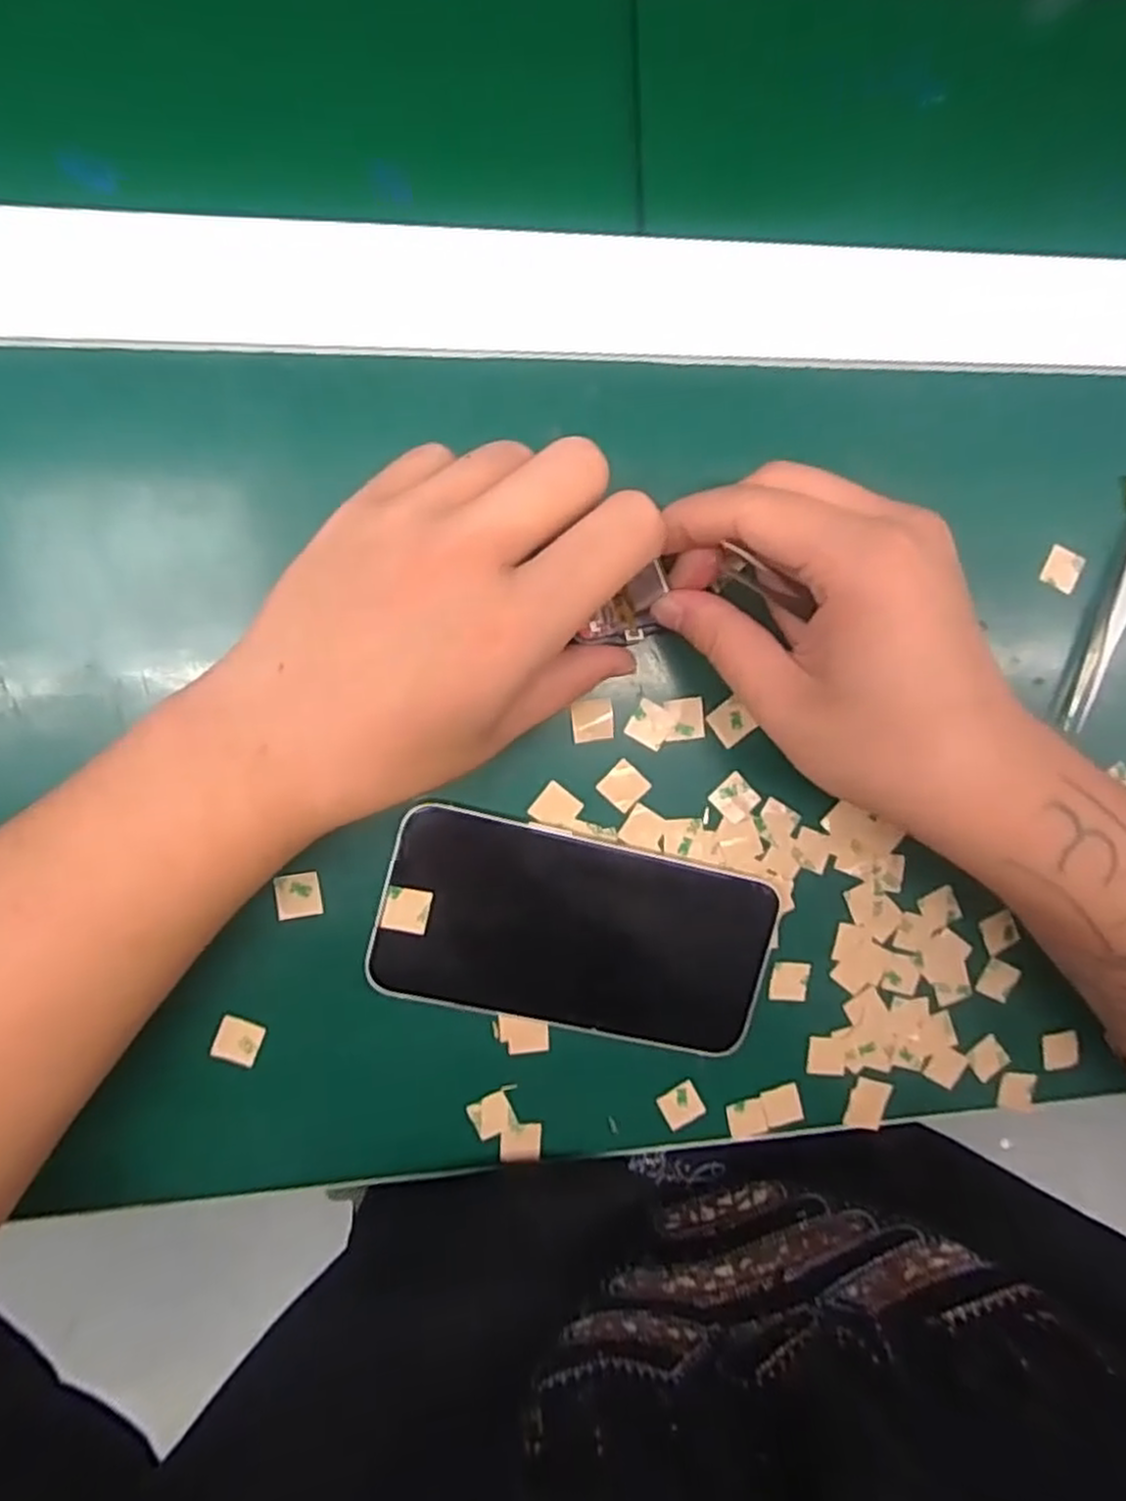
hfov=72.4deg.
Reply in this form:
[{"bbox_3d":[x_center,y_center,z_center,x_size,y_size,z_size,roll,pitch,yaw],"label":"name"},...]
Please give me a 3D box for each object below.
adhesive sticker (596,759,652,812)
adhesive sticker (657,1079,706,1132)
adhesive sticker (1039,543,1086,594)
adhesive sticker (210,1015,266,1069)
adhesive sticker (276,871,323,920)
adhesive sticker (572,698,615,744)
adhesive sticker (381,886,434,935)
[{"bbox_3d":[0.023,0.013,0.286,0.015,0.004,0.015,45,87,-7],"label":"adhesive sticker"},{"bbox_3d":[0.047,0.140,0.303,0.016,0.004,0.015,-28,93,-8],"label":"adhesive sticker"},{"bbox_3d":[0.197,-0.071,0.303,0.014,0.004,0.016,23,99,1],"label":"adhesive sticker"},{"bbox_3d":[-0.116,0.105,0.275,0.015,0.004,0.015,24,91,-10],"label":"adhesive sticker"},{"bbox_3d":[-0.094,0.052,0.272,0.015,0.004,0.015,-6,96,-8],"label":"adhesive sticker"},{"bbox_3d":[0.011,-0.011,0.281,0.015,0.004,0.016,-6,90,-4],"label":"adhesive sticker"},{"bbox_3d":[-0.055,0.056,0.270,0.016,0.004,0.015,13,83,-19],"label":"adhesive sticker"}]

